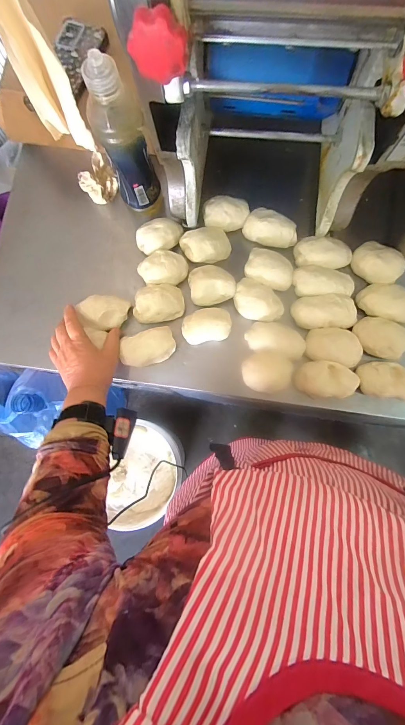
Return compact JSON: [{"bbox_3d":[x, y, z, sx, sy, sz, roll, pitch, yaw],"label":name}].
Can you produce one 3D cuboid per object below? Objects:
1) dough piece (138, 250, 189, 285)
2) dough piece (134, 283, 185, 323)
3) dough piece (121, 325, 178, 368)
[{"bbox_3d":[-0.065,-0.156,0.515,0.079,0.042,0.062,4,81,3],"label":"dough piece"},{"bbox_3d":[-0.073,-0.097,0.504,0.081,0.043,0.056,-8,80,1],"label":"dough piece"},{"bbox_3d":[-0.089,-0.024,0.485,0.089,0.031,0.050,-17,80,0],"label":"dough piece"}]

